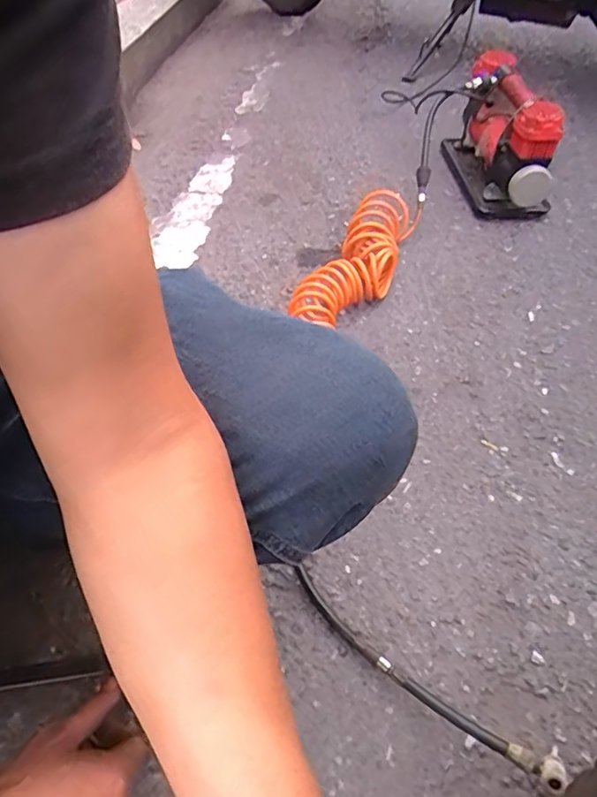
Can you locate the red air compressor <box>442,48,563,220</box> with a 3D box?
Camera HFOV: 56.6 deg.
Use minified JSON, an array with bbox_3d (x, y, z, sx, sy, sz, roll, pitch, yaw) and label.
[{"bbox_3d":[0.364,-0.467,0.990,0.120,0.182,0.297,-2,50,-1],"label":"red air compressor"}]

